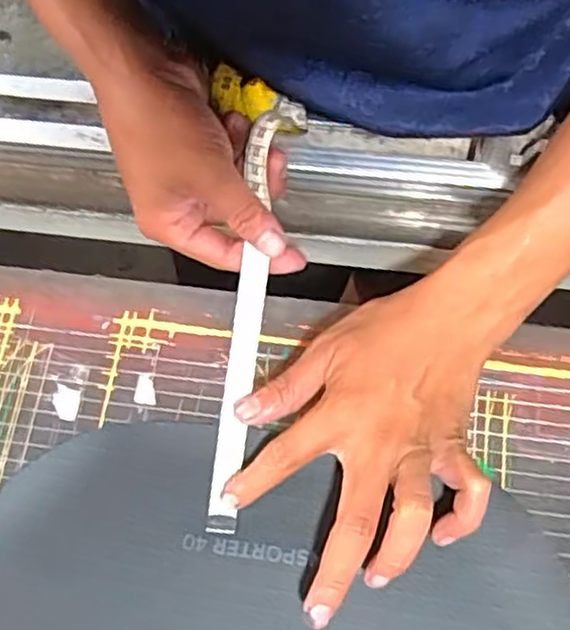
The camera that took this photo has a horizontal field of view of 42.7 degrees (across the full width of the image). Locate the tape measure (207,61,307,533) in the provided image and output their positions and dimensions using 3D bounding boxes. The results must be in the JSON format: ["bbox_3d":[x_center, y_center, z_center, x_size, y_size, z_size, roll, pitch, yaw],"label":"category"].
[{"bbox_3d":[-0.026,-0.007,0.409,0.051,0.042,0.255,5,91,4],"label":"tape measure"}]

